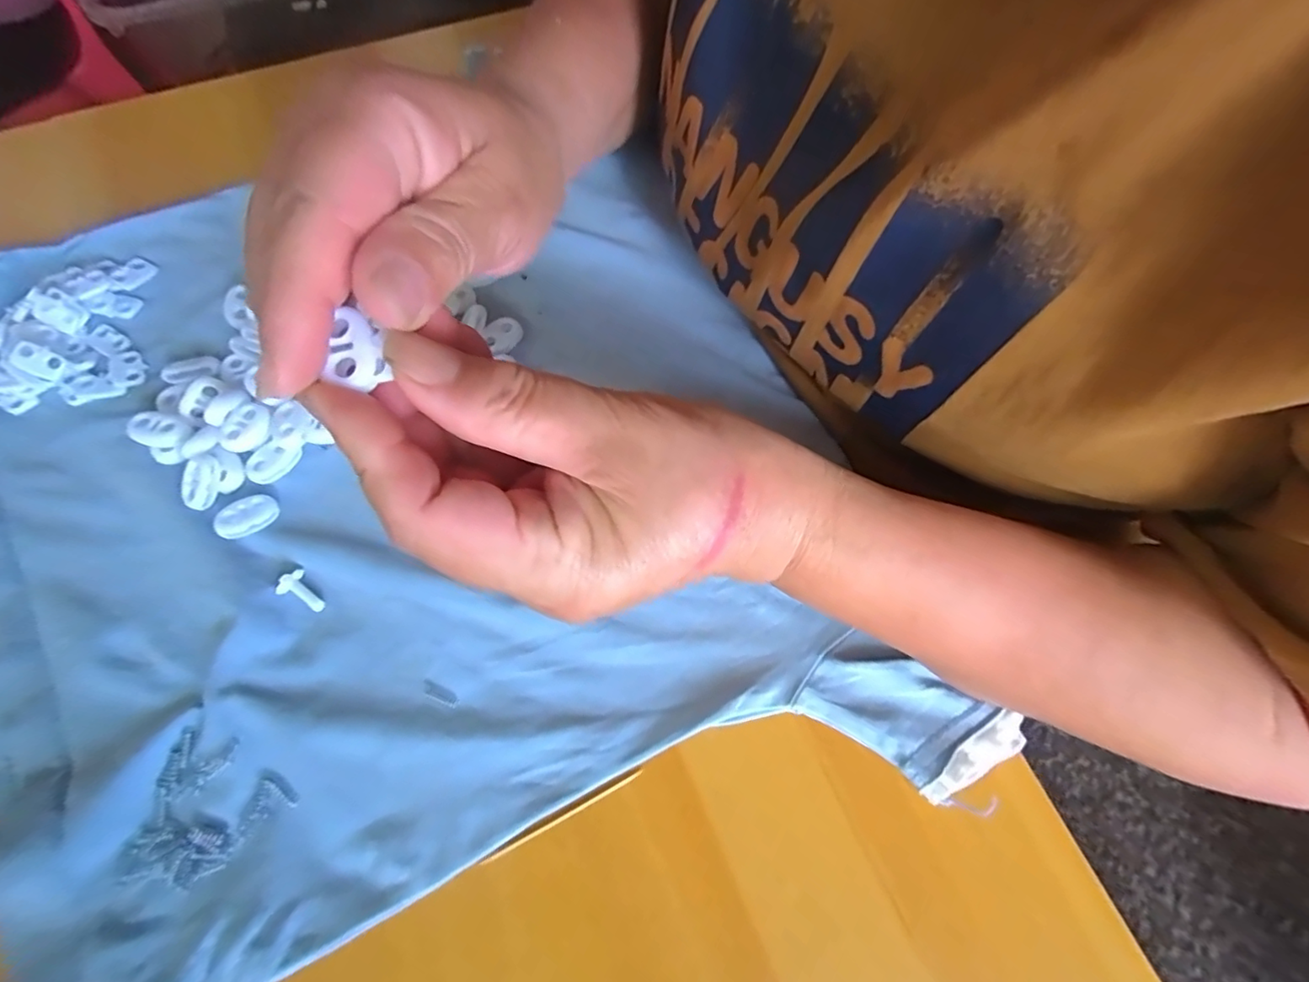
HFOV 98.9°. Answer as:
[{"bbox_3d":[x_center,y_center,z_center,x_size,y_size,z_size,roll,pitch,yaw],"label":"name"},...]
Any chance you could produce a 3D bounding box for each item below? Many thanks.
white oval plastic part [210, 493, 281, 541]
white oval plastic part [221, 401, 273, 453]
[{"bbox_3d":[-0.164,0.010,0.224,0.022,0.007,0.014,-42,76,-16],"label":"white oval plastic part"},{"bbox_3d":[-0.170,-0.026,0.233,0.015,0.007,0.021,38,72,11],"label":"white oval plastic part"}]

